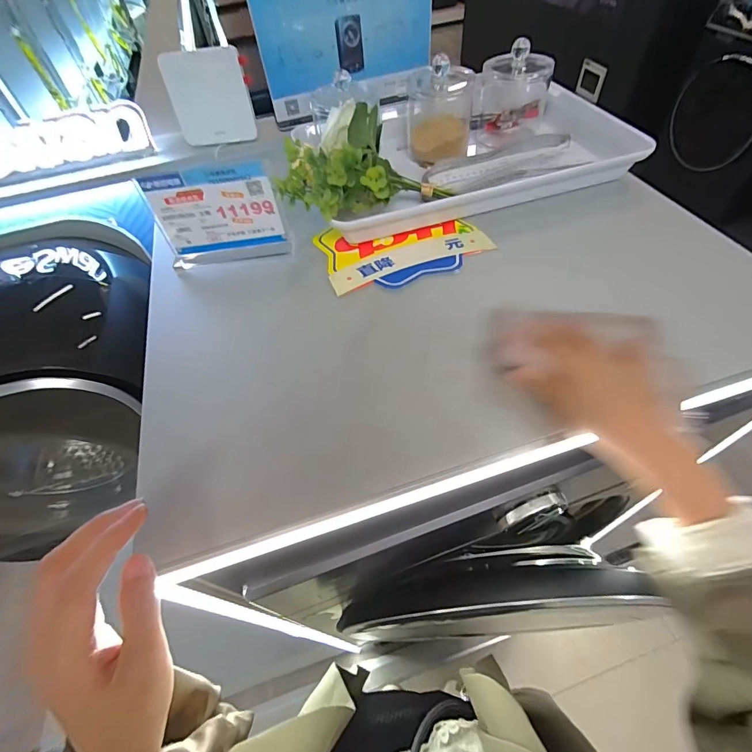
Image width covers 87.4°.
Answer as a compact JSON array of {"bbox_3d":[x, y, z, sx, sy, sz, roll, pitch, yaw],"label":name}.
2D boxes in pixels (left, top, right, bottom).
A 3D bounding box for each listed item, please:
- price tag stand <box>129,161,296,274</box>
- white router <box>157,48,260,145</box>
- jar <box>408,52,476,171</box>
[{"bbox_3d":[-0.185,-0.185,0.467,0.142,0.106,0.028,-8,53,0],"label":"price tag stand"},{"bbox_3d":[-0.264,-0.441,0.627,0.120,0.119,0.026,-1,53,5],"label":"white router"},{"bbox_3d":[0.092,-0.384,0.571,0.093,0.108,0.095,3,54,8],"label":"jar"}]

